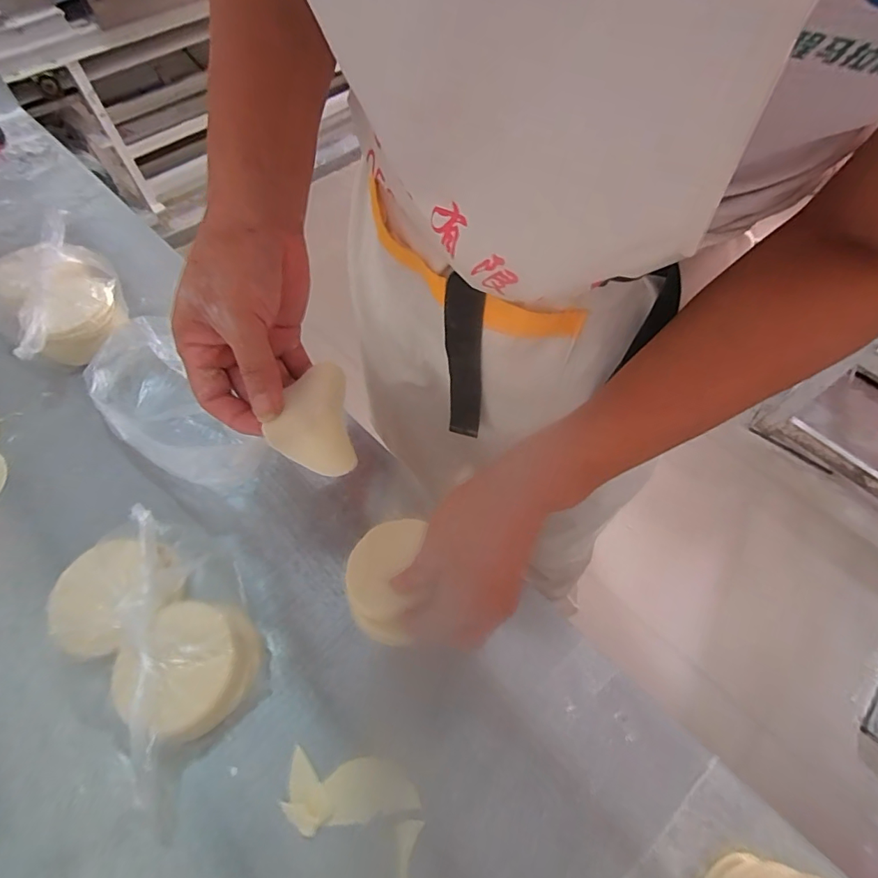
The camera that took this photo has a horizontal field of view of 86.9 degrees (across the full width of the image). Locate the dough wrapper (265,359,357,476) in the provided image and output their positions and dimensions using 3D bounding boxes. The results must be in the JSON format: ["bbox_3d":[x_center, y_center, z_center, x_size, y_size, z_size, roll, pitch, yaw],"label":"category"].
[{"bbox_3d":[-0.093,-0.012,0.331,0.057,0.013,0.080,-9,88,-29],"label":"dough wrapper"}]

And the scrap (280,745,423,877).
[{"bbox_3d":[-0.061,0.260,0.332,0.105,0.008,0.060,21,60,11],"label":"scrap"}]

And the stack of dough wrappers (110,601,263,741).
[{"bbox_3d":[-0.190,0.173,0.355,0.087,0.055,0.086,11,59,5],"label":"stack of dough wrappers"}]

